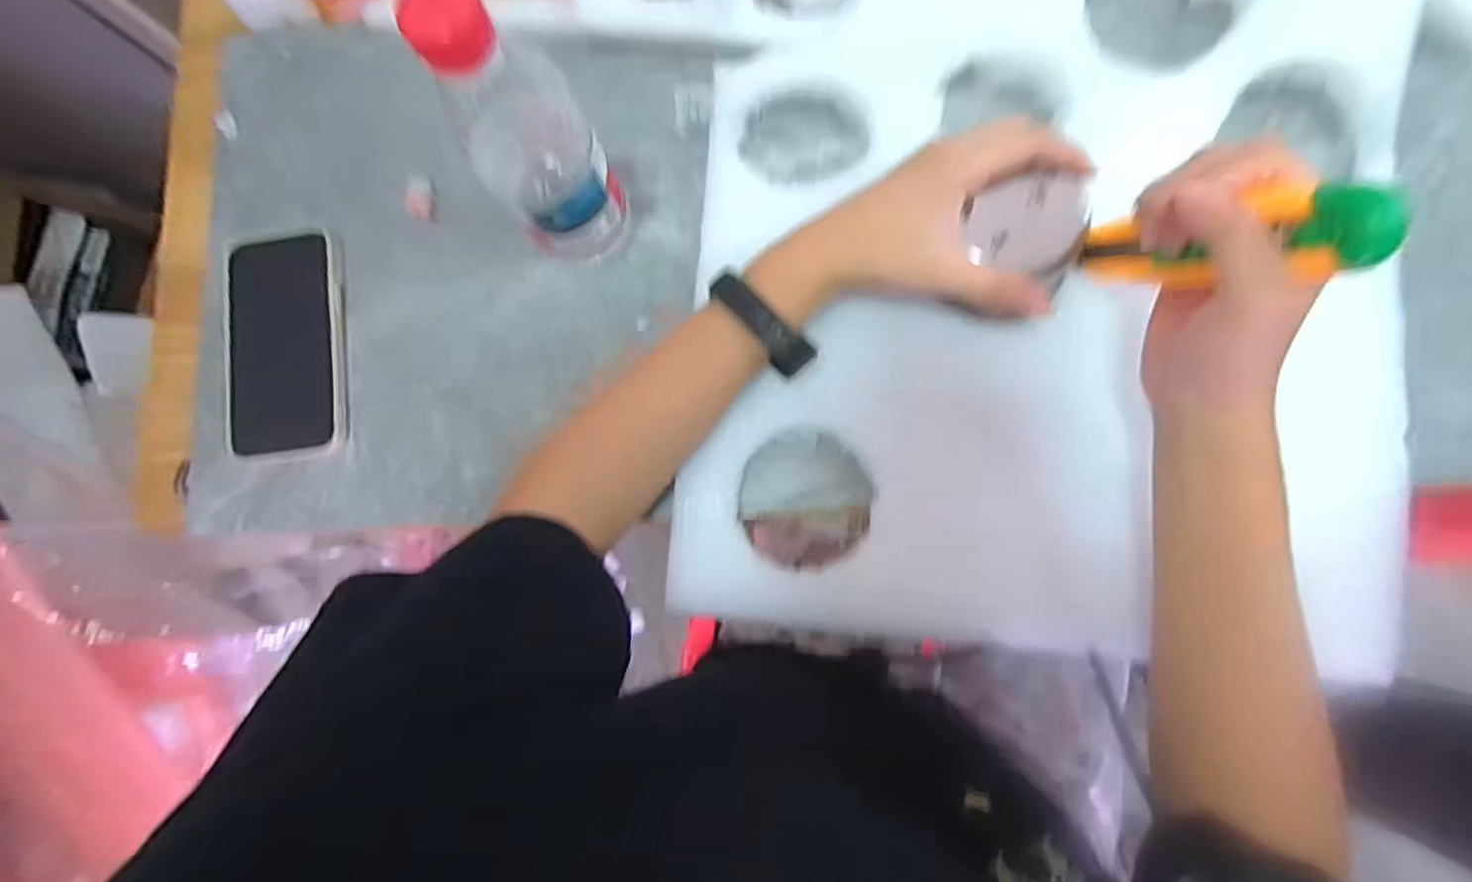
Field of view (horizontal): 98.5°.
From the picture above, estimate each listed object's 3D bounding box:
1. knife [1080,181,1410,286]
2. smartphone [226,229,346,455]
[{"bbox_3d":[0.191,-0.080,0.257,0.028,0.121,0.024,42,90,-14],"label":"knife"},{"bbox_3d":[-0.293,-0.067,0.413,0.081,0.012,0.152,-7,80,3],"label":"smartphone"}]

